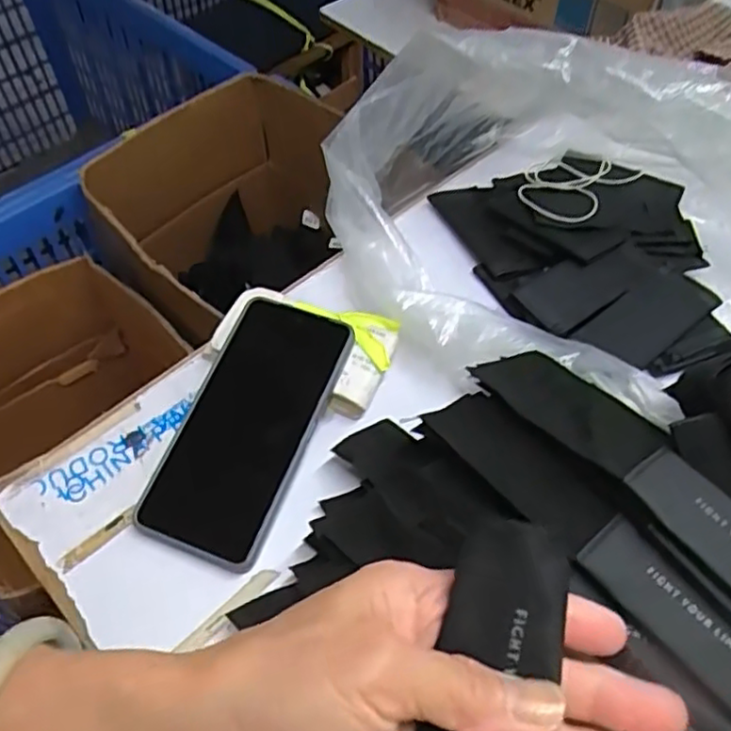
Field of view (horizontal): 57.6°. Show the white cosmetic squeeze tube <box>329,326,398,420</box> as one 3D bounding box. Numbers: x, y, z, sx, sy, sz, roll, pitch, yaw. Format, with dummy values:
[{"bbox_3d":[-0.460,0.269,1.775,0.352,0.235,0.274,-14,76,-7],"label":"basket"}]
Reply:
[{"bbox_3d":[-0.001,0.001,0.440,0.025,0.019,0.069,21,69,14],"label":"white cosmetic squeeze tube"}]

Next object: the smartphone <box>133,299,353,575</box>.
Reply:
[{"bbox_3d":[-0.076,0.036,0.419,0.086,0.014,0.166,16,67,18],"label":"smartphone"}]

